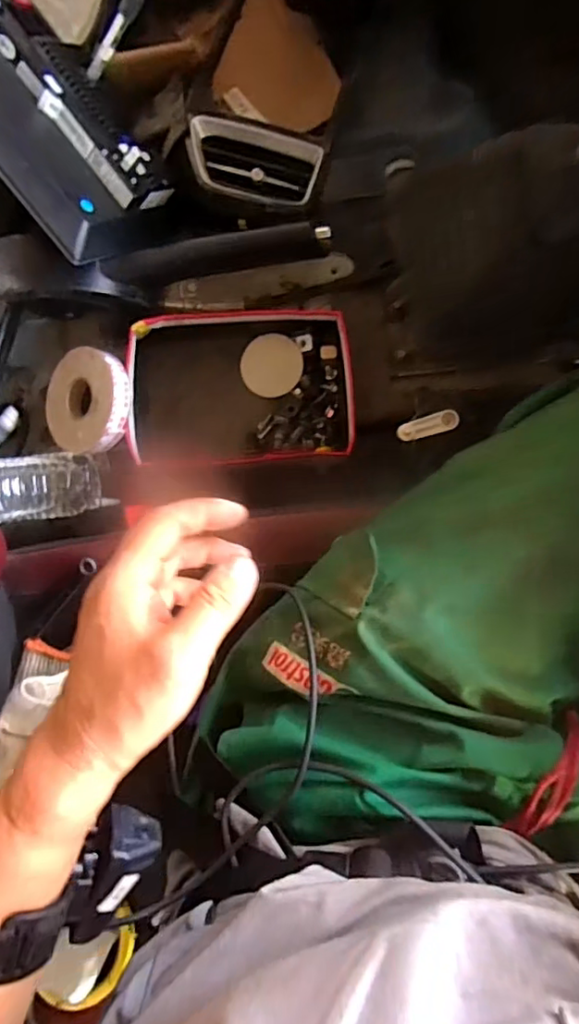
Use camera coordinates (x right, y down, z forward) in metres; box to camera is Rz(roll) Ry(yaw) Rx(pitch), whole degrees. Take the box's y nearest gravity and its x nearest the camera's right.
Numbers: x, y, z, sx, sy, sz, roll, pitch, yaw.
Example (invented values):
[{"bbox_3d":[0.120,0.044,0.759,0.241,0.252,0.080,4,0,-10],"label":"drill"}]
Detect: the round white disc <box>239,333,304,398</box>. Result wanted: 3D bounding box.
[{"bbox_3d":[-0.018,-0.148,0.571,0.062,0.004,0.062,0,90,7],"label":"round white disc"}]

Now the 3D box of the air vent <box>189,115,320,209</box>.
[{"bbox_3d":[-0.037,-0.329,0.531,0.125,0.035,0.076,15,92,6],"label":"air vent"}]

